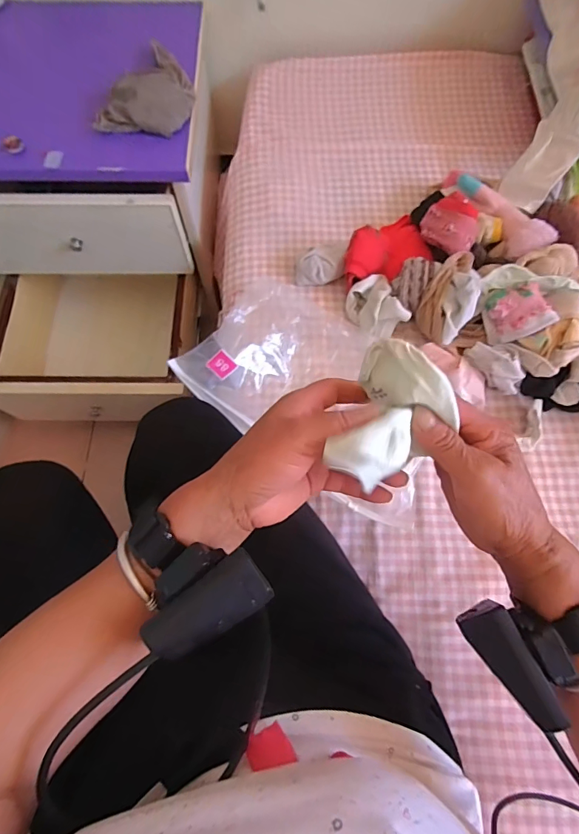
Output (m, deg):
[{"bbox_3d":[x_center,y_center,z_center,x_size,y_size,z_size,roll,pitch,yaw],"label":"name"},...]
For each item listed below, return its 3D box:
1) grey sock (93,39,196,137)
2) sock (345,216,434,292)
[{"bbox_3d":[-0.202,-0.486,0.613,0.118,0.042,0.182,28,72,9],"label":"grey sock"},{"bbox_3d":[0.144,-0.258,0.626,0.159,0.071,0.091,-30,74,-10],"label":"sock"}]

